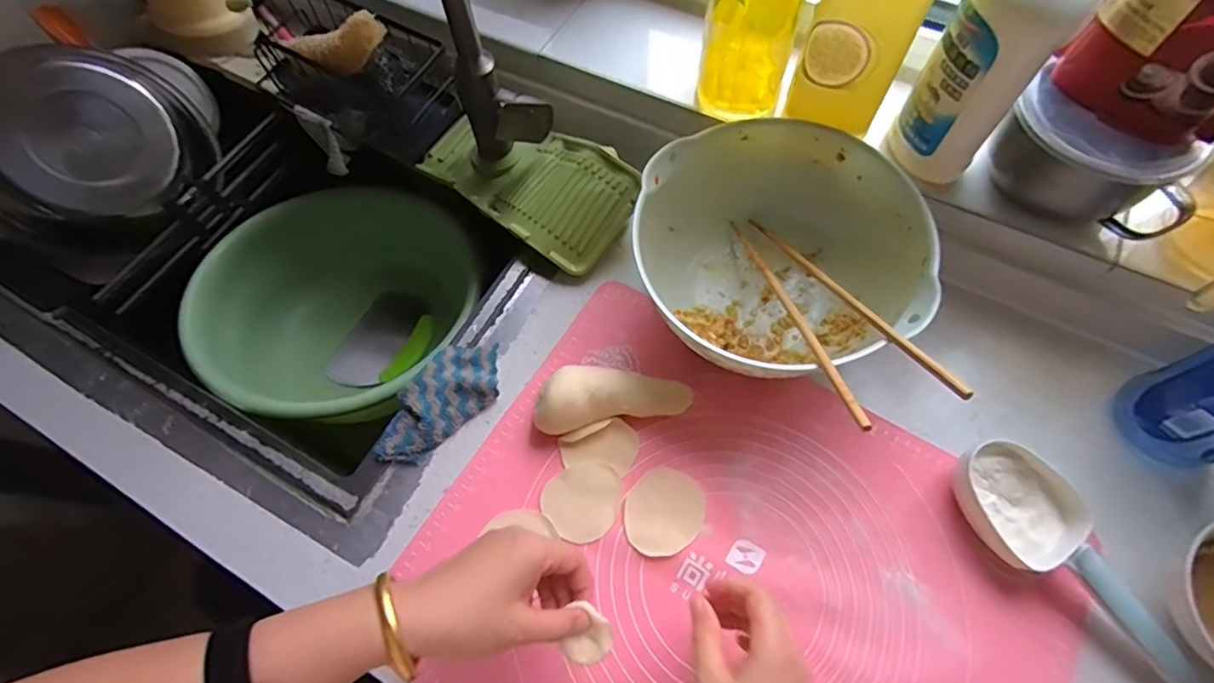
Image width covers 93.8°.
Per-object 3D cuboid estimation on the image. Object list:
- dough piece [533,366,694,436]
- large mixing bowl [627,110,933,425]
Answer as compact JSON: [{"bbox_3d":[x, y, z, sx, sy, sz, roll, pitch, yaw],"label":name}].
[{"bbox_3d":[0.004,0.049,0.518,0.140,0.049,0.046,-11,65,-2],"label":"dough piece"},{"bbox_3d":[0.154,-0.071,0.533,0.239,0.112,0.252,-1,65,3],"label":"large mixing bowl"}]

